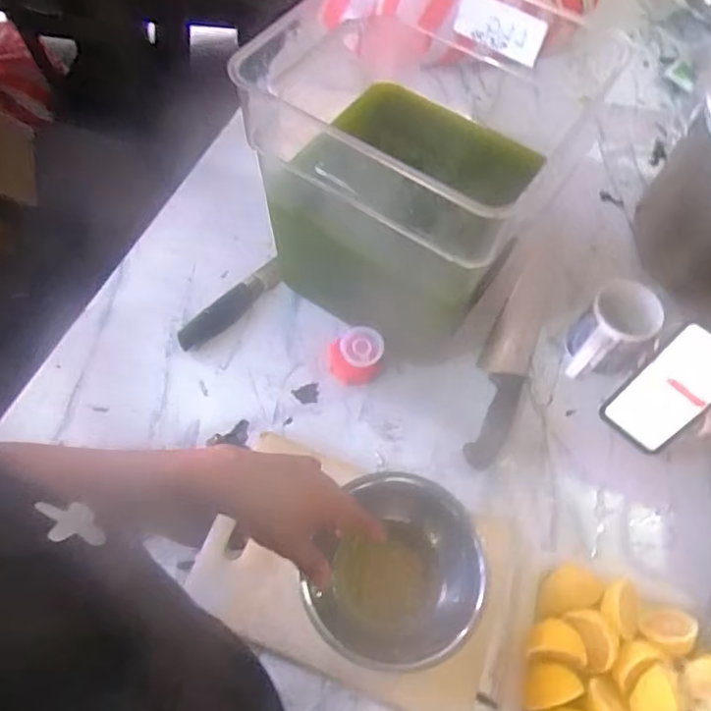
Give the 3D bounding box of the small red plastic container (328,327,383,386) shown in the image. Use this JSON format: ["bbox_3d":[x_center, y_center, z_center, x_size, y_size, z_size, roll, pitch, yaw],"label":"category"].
[{"bbox_3d":[0.000,-0.001,0.714,0.061,0.036,0.060,2,61,-3],"label":"small red plastic container"}]

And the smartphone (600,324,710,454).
[{"bbox_3d":[0.339,0.039,0.641,0.075,0.165,0.009,38,50,14],"label":"smartphone"}]

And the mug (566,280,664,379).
[{"bbox_3d":[0.295,-0.025,0.695,0.075,0.070,0.108,37,65,15],"label":"mug"}]

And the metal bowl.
[{"bbox_3d":[0.043,0.208,0.579,0.153,0.057,0.167,2,61,-3],"label":"metal bowl"}]

